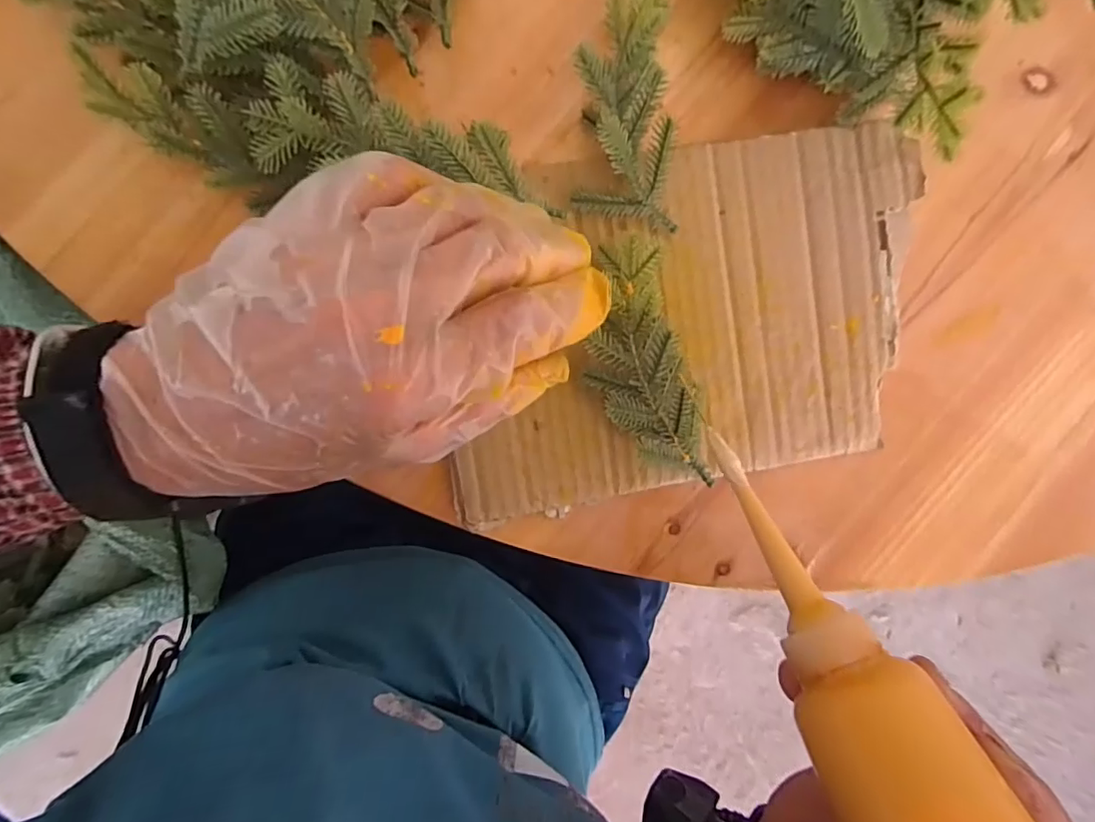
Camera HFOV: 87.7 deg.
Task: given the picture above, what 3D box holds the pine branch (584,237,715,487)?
[{"bbox_3d":[0.046,-0.022,0.279,0.049,0.025,0.117,-17,98,-5],"label":"pine branch"}]

